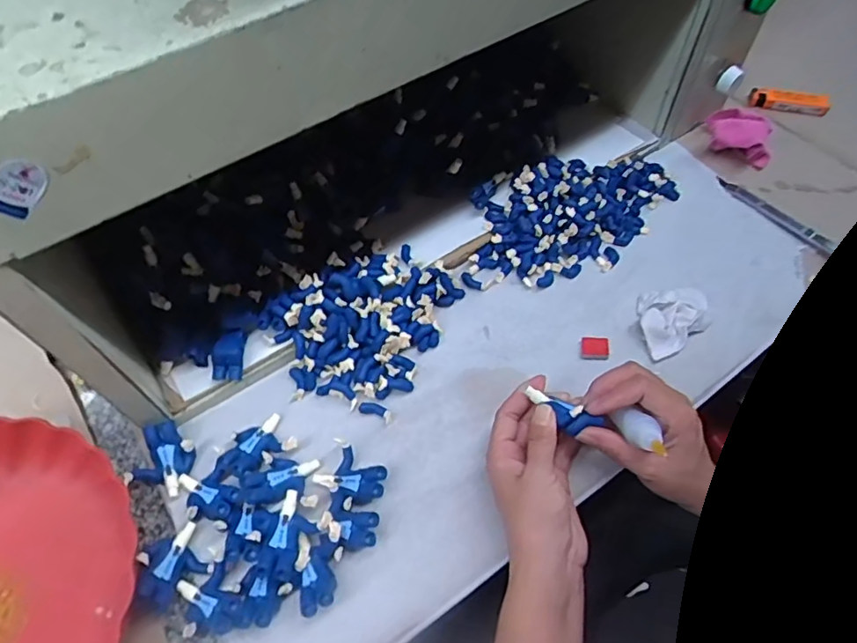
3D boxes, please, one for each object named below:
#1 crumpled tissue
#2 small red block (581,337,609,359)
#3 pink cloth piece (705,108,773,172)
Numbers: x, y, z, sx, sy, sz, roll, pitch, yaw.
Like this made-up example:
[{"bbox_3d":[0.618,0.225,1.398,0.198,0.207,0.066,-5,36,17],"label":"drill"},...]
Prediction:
[{"bbox_3d":[0.215,-0.003,0.487,0.066,0.014,0.063,-9,57,-4],"label":"crumpled tissue"},{"bbox_3d":[0.142,0.023,0.480,0.023,0.006,0.018,5,57,5],"label":"small red block"},{"bbox_3d":[0.326,-0.196,0.587,0.072,0.037,0.035,30,63,19],"label":"pink cloth piece"}]

